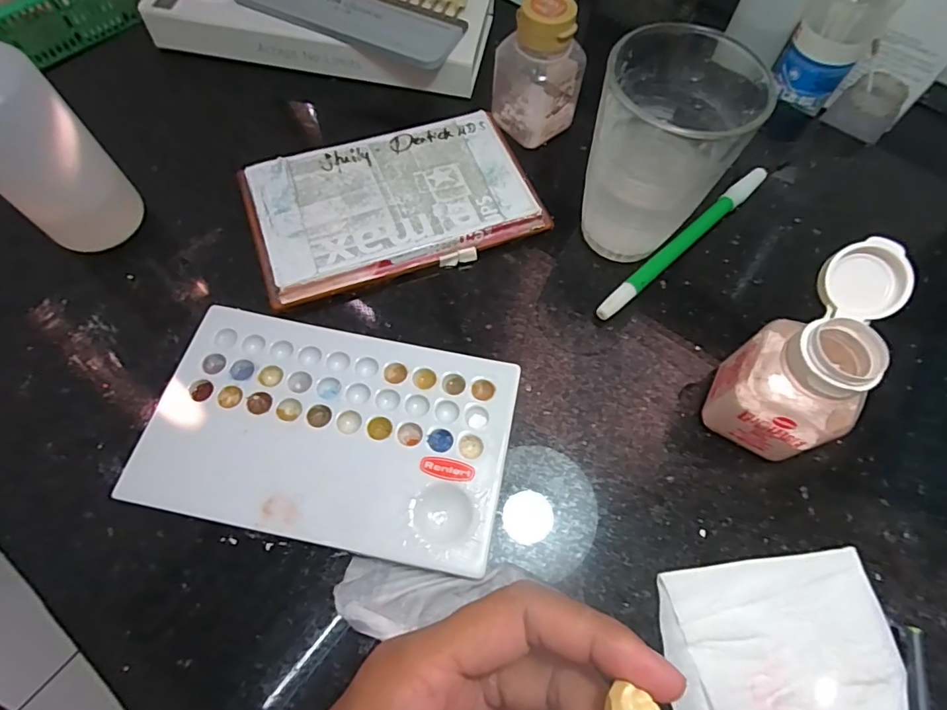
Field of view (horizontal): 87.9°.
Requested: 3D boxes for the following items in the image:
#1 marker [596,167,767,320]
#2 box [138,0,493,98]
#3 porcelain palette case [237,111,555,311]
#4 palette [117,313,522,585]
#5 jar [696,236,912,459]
[{"bbox_3d":[0.118,-0.064,0.272,0.145,0.009,0.011,-39,72,-17],"label":"marker"},{"bbox_3d":[-0.096,-0.227,0.325,0.211,0.030,0.085,12,66,4],"label":"box"},{"bbox_3d":[-0.044,-0.086,0.271,0.151,0.014,0.092,-19,67,-10],"label":"porcelain palette case"},{"bbox_3d":[-0.061,0.033,0.217,0.150,0.012,0.092,11,66,3],"label":"palette"},{"bbox_3d":[0.140,0.005,0.204,0.066,0.076,0.048,-42,73,-18],"label":"jar"}]

